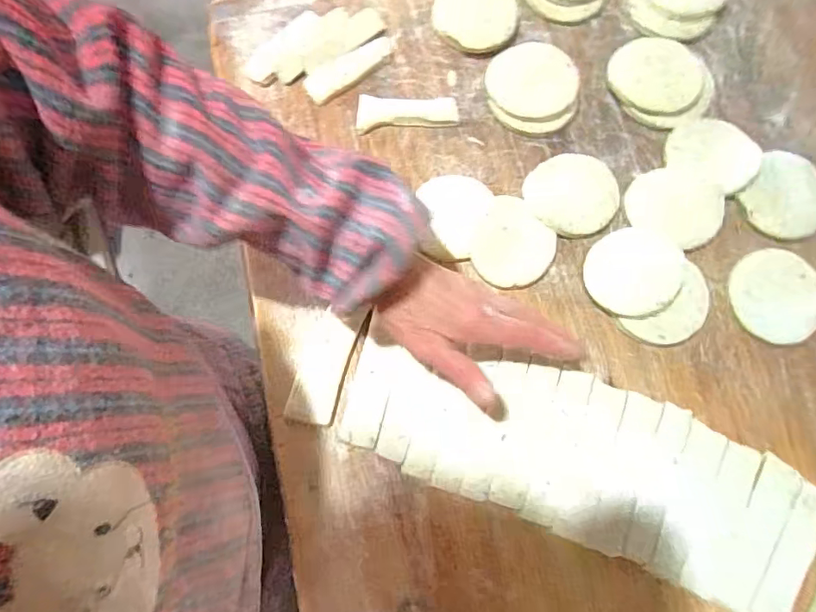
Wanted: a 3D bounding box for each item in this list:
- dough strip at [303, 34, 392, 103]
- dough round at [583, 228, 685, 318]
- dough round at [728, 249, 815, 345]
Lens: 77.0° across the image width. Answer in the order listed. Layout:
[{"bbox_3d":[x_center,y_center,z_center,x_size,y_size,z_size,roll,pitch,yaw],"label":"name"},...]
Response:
[{"bbox_3d":[-0.054,-0.223,0.480,0.092,0.014,0.029,-35,76,-8],"label":"dough strip"},{"bbox_3d":[0.181,-0.028,0.416,0.070,0.008,0.072,-2,82,17],"label":"dough round"},{"bbox_3d":[0.298,-0.009,0.414,0.070,0.011,0.073,-1,74,2],"label":"dough round"}]

